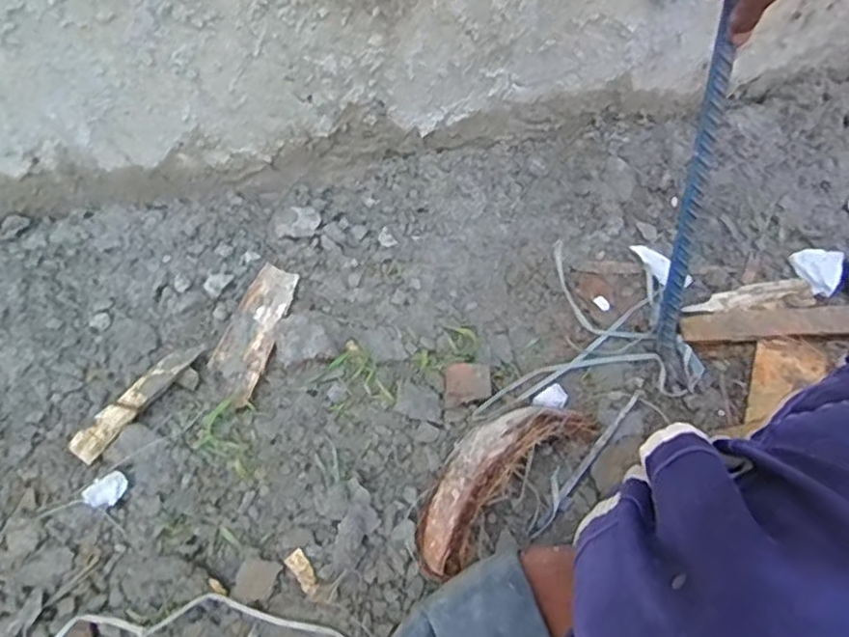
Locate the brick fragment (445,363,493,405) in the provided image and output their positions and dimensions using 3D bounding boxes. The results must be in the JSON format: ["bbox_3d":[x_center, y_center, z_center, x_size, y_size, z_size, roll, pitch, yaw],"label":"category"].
[{"bbox_3d":[0.047,0.067,0.714,0.049,0.020,0.038,-4,56,-3],"label":"brick fragment"}]

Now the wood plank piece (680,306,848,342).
[{"bbox_3d":[0.395,0.006,0.768,0.203,0.014,0.038,-2,56,-2],"label":"wood plank piece"}]

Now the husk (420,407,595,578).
[{"bbox_3d":[0.069,0.136,0.634,0.075,0.062,0.217,39,64,23],"label":"husk"}]

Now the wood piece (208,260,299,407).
[{"bbox_3d":[-0.191,0.013,0.760,0.055,0.011,0.165,23,62,-7],"label":"wood piece"}]

